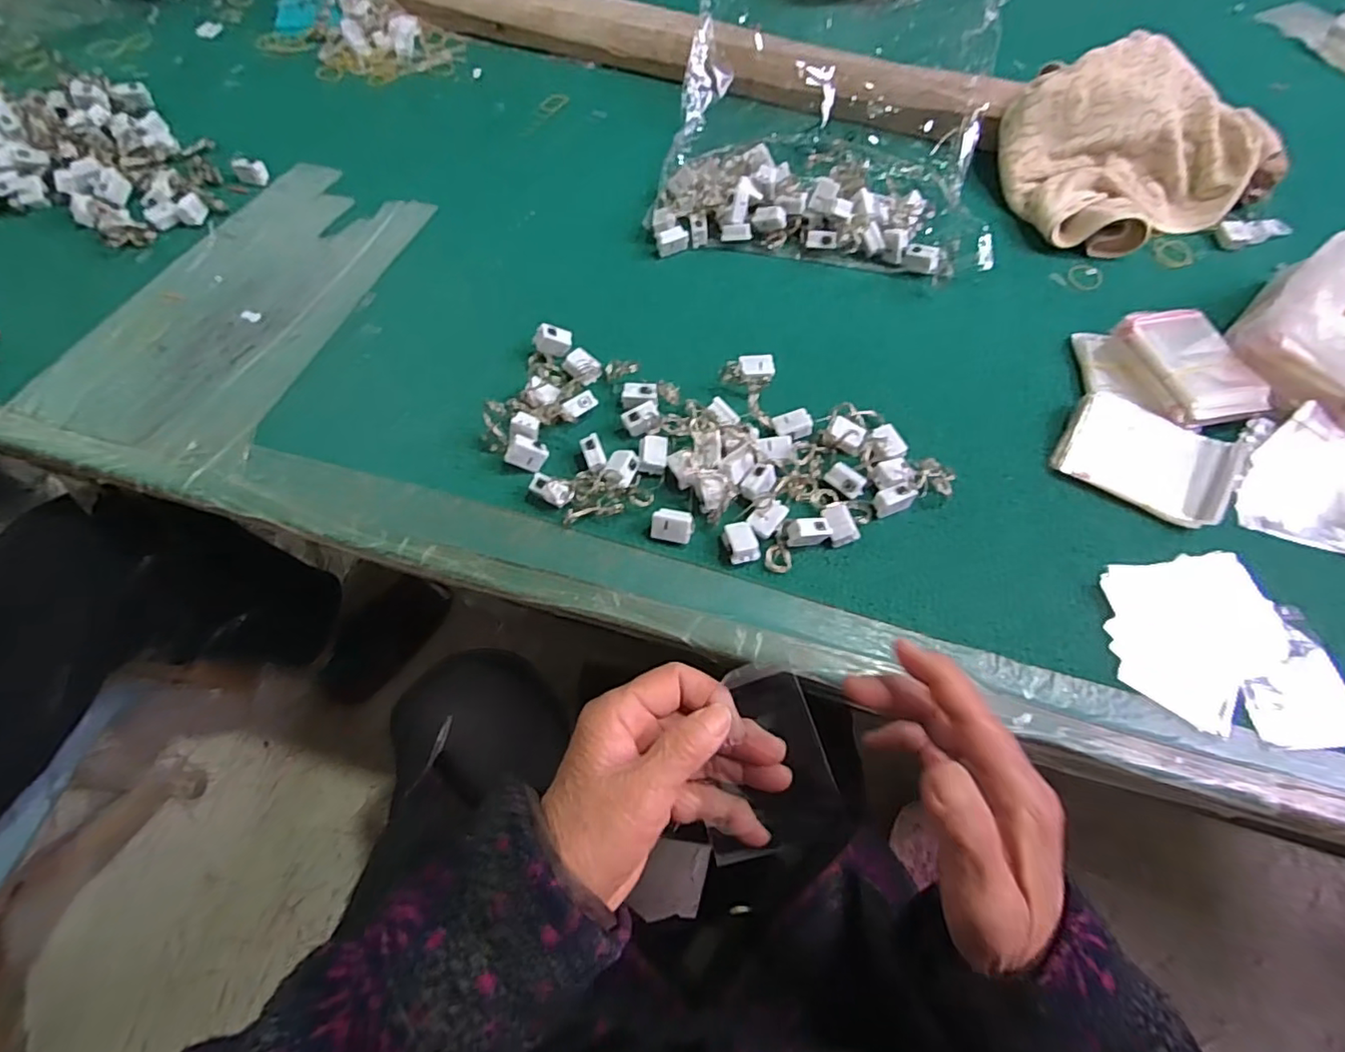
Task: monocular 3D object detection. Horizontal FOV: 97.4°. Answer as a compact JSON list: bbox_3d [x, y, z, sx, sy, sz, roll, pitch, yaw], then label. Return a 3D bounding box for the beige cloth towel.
[{"bbox_3d":[0.447,-0.372,0.574,0.242,0.080,0.191,-19,65,-10],"label":"beige cloth towel"}]

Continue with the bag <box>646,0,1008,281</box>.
[{"bbox_3d":[0.156,-0.406,0.591,0.311,0.074,0.353,9,64,4],"label":"bag"}]

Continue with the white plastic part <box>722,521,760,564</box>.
[{"bbox_3d":[0.047,0.011,0.410,0.021,0.014,0.028,-12,64,-7],"label":"white plastic part"}]

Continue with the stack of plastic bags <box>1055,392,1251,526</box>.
[{"bbox_3d":[0.354,-0.049,0.440,0.113,0.025,0.076,33,68,15],"label":"stack of plastic bags"}]

